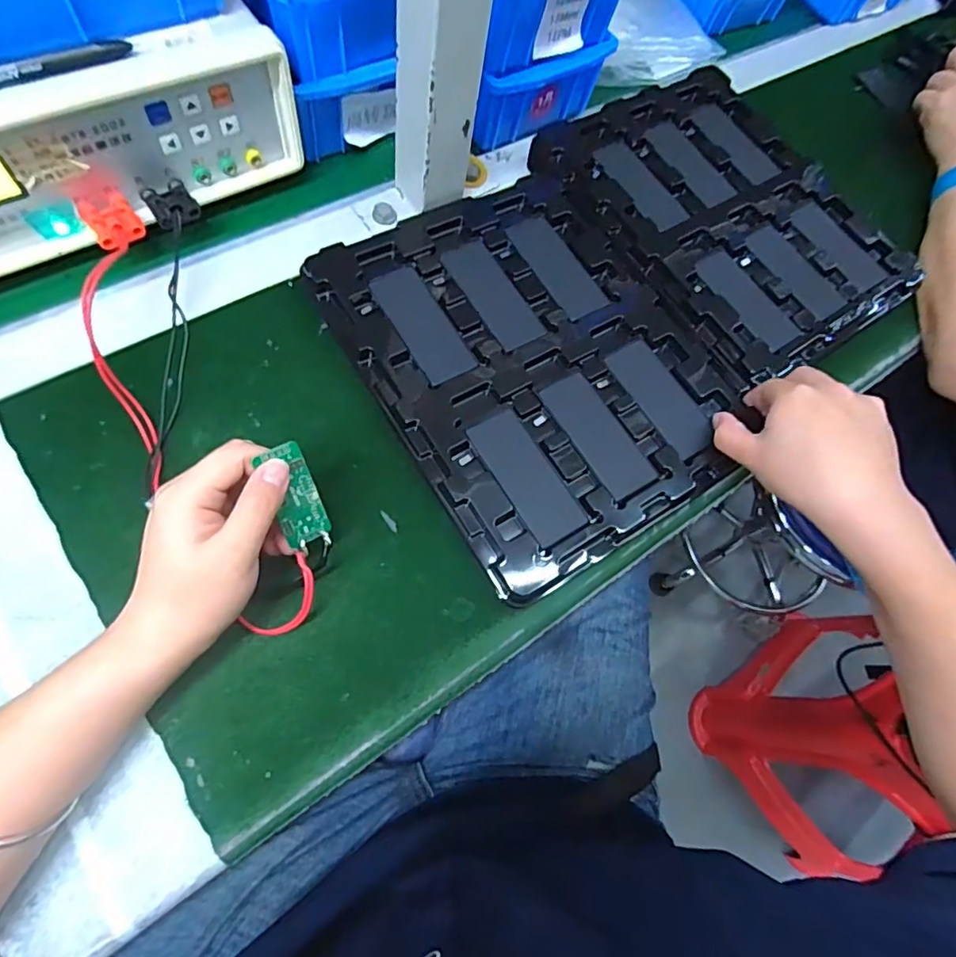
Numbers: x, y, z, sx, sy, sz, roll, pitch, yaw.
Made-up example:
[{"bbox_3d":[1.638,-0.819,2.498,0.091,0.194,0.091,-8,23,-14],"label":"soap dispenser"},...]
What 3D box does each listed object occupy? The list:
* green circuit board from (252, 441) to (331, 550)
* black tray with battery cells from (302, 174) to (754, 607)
[{"bbox_3d":[-0.097,0.009,0.292,0.024,0.054,0.004,-27,26,-26],"label":"green circuit board"},{"bbox_3d":[0.041,-0.085,0.388,0.222,0.017,0.280,-29,76,-16],"label":"black tray with battery cells"}]

